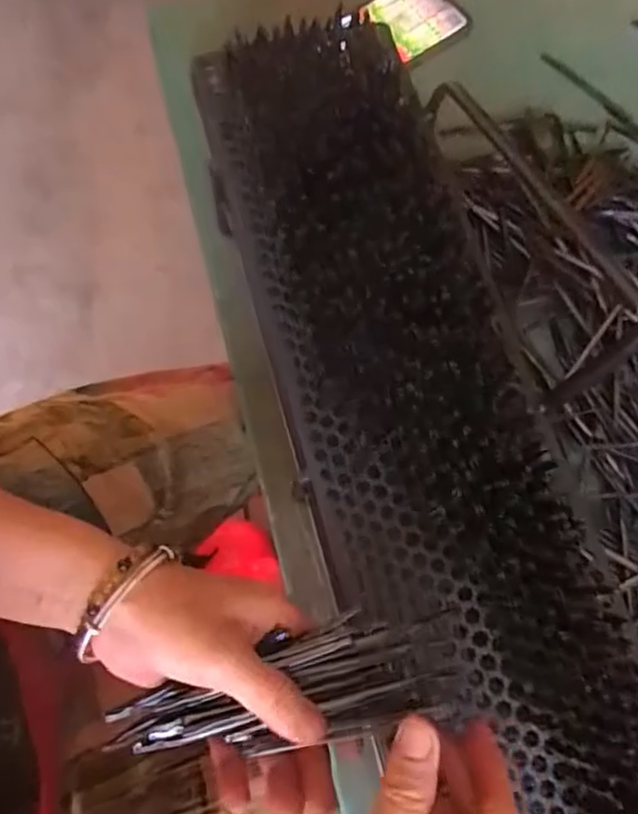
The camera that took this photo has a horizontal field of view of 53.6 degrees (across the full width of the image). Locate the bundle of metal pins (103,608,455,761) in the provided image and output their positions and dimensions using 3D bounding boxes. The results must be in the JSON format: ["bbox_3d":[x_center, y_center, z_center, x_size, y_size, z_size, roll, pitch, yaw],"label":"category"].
[{"bbox_3d":[-0.022,0.137,0.301,0.159,0.021,0.052,-12,74,0],"label":"bundle of metal pins"}]

